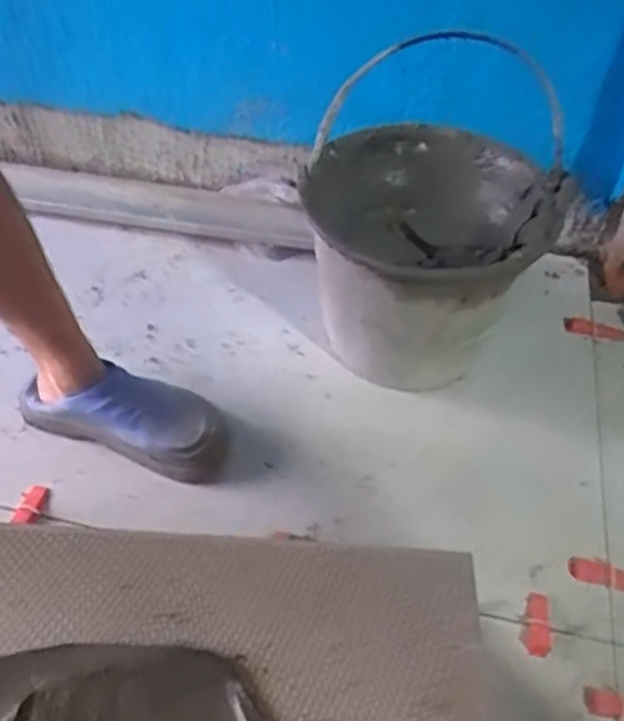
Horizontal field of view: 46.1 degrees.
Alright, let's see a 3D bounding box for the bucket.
[{"bbox_3d":[0.137,-0.113,0.973,0.295,0.272,0.287,17,49,11],"label":"bucket"}]

